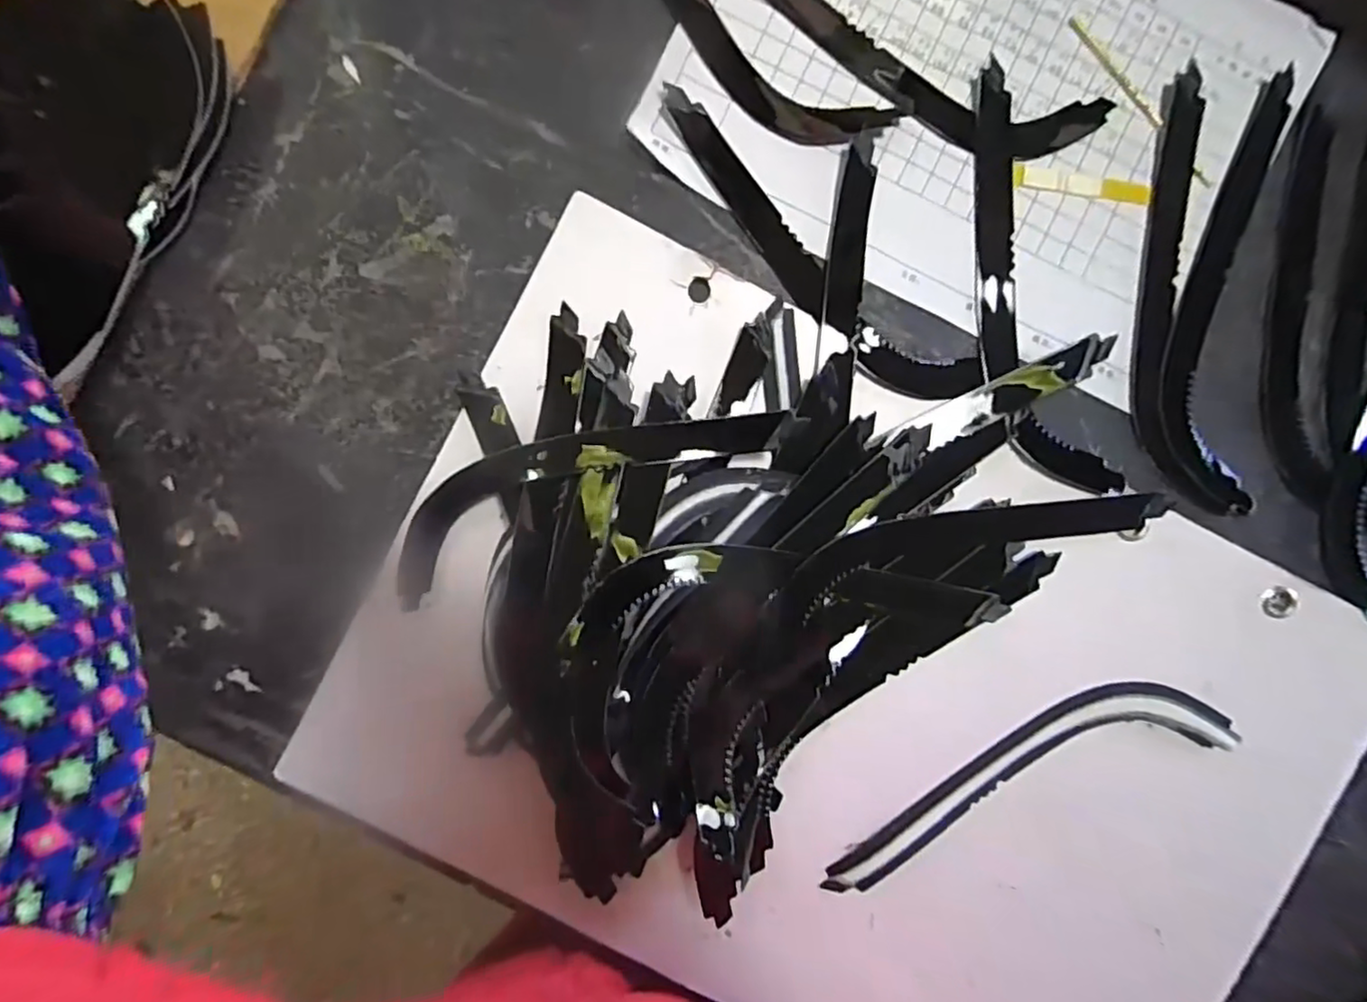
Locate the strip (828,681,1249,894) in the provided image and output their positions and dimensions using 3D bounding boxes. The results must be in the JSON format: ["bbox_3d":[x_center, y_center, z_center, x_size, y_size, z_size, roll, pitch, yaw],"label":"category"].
[{"bbox_3d":[0.161,0.132,0.317,0.202,0.009,0.047,-22,99,3],"label":"strip"}]

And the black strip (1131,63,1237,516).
[{"bbox_3d":[0.234,-0.099,0.317,0.037,0.008,0.208,-2,99,0],"label":"black strip"}]

